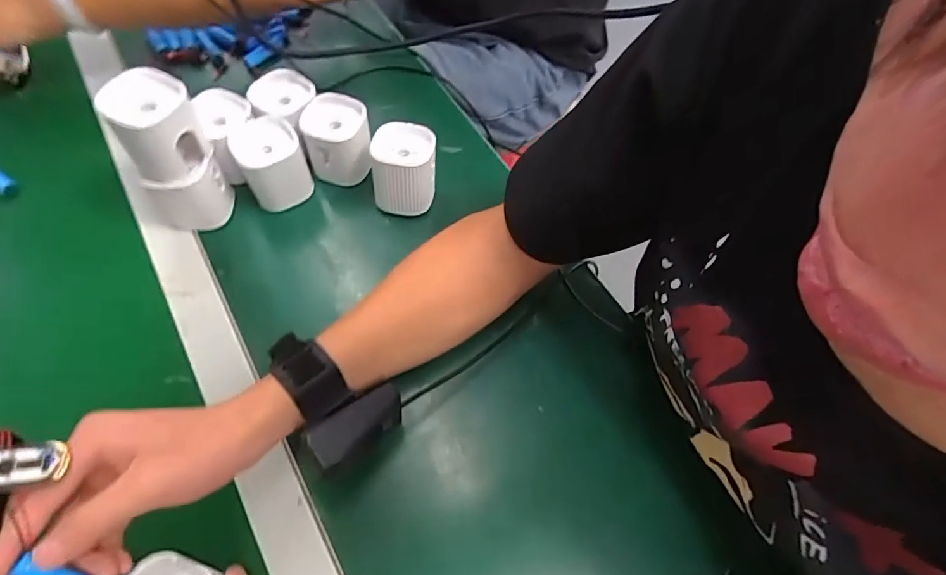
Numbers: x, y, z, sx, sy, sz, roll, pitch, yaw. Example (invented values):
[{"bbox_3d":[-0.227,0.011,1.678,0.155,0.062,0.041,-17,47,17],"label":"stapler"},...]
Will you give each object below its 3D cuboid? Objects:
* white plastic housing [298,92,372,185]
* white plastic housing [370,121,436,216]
[{"bbox_3d":[-0.127,-0.140,0.482,0.061,0.067,0.058,-8,63,-8],"label":"white plastic housing"},{"bbox_3d":[-0.062,-0.107,0.463,0.053,0.070,0.056,1,62,-3],"label":"white plastic housing"}]

